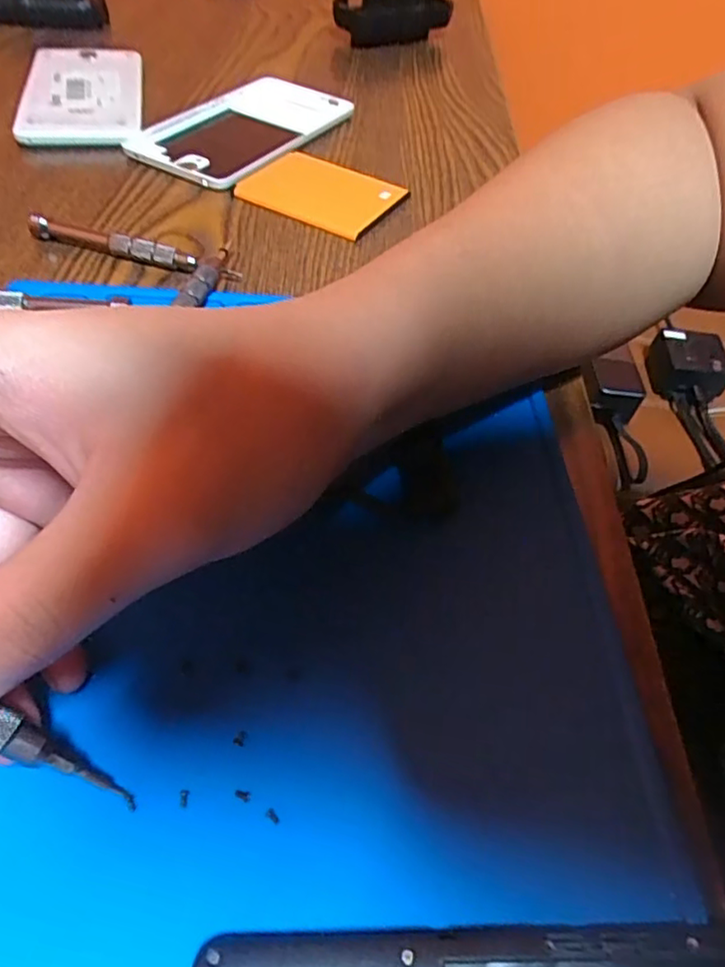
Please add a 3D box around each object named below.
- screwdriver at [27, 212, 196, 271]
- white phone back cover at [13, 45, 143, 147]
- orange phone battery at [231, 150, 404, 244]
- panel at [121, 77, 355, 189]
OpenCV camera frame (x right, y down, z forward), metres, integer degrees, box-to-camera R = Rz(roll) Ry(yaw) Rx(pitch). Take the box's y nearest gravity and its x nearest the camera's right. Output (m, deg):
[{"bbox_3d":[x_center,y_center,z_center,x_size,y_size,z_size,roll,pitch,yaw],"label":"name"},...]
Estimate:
[{"bbox_3d":[-0.120,-0.114,0.289,0.084,0.011,0.007,15,50,5],"label":"screwdriver"},{"bbox_3d":[-0.182,-0.257,0.398,0.070,0.012,0.146,-7,52,-11],"label":"white phone back cover"},{"bbox_3d":[-0.023,-0.168,0.346,0.076,0.007,0.059,28,53,15],"label":"orange phone battery"},{"bbox_3d":[-0.074,-0.229,0.388,0.082,0.010,0.147,24,53,14],"label":"panel"}]

